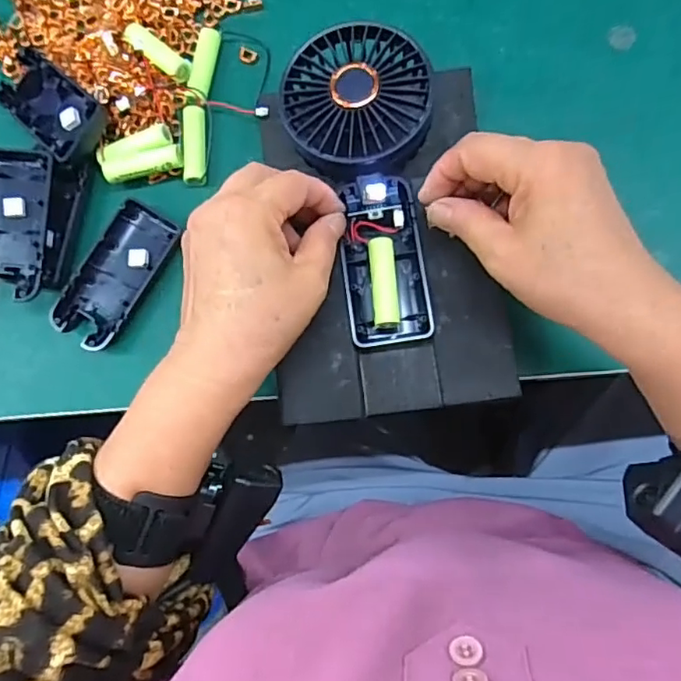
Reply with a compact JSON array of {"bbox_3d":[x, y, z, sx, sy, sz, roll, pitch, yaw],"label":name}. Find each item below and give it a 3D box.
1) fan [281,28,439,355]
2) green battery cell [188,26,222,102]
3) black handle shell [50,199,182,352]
[{"bbox_3d":[0.016,-0.088,0.323,0.078,0.025,0.180,-9,91,3],"label":"fan"},{"bbox_3d":[-0.091,-0.183,0.375,0.014,0.011,0.052,7,83,6],"label":"green battery cell"},{"bbox_3d":[-0.142,-0.042,0.358,0.044,0.014,0.092,30,86,8],"label":"black handle shell"}]

